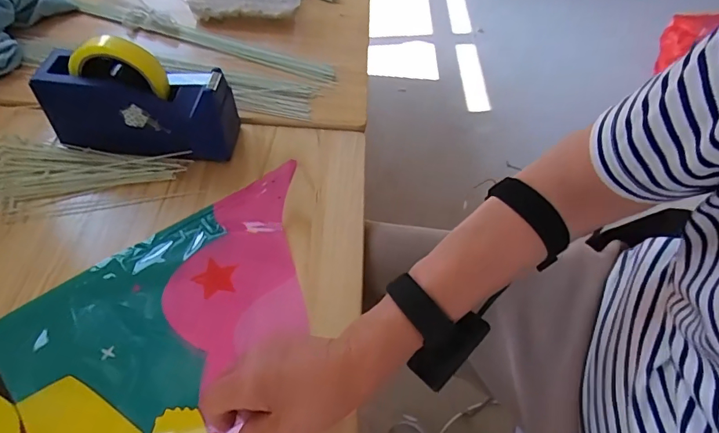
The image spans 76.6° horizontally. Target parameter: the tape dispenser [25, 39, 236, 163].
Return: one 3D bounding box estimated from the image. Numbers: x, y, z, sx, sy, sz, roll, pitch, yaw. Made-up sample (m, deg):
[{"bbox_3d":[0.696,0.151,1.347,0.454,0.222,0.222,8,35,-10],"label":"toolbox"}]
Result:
[{"bbox_3d":[-0.250,-0.133,0.522,0.202,0.125,0.067,2,53,-3],"label":"tape dispenser"}]

